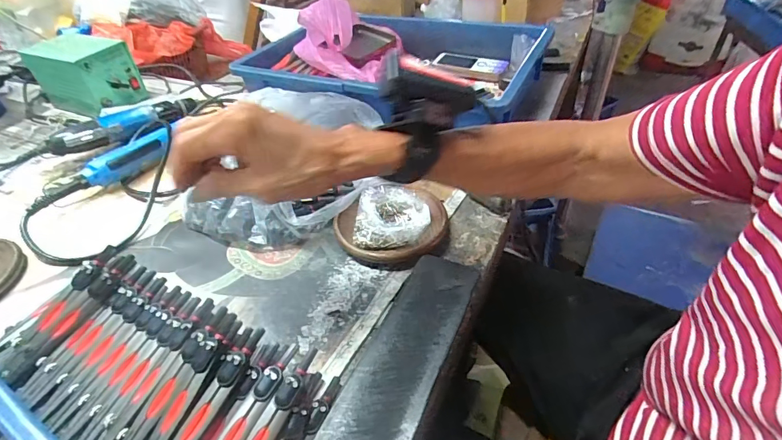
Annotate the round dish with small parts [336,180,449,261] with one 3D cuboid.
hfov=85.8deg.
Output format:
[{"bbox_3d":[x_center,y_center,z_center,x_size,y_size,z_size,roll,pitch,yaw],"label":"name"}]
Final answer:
[{"bbox_3d":[0.000,-0.001,0.433,0.106,0.035,0.096,-24,44,-21],"label":"round dish with small parts"}]

